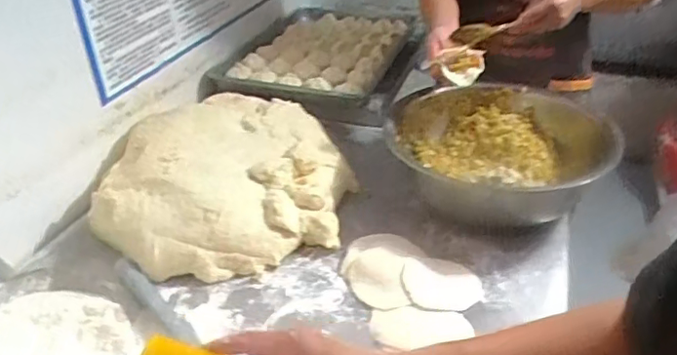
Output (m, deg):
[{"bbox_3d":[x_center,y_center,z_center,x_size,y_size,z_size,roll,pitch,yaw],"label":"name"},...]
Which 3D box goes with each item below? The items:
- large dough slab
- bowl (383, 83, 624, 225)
[{"bbox_3d":[-0.185,-0.013,0.915,0.406,0.079,0.370,-20,52,-29],"label":"large dough slab"},{"bbox_3d":[0.277,-0.052,0.995,0.369,0.138,0.373,-1,32,0],"label":"bowl"}]

